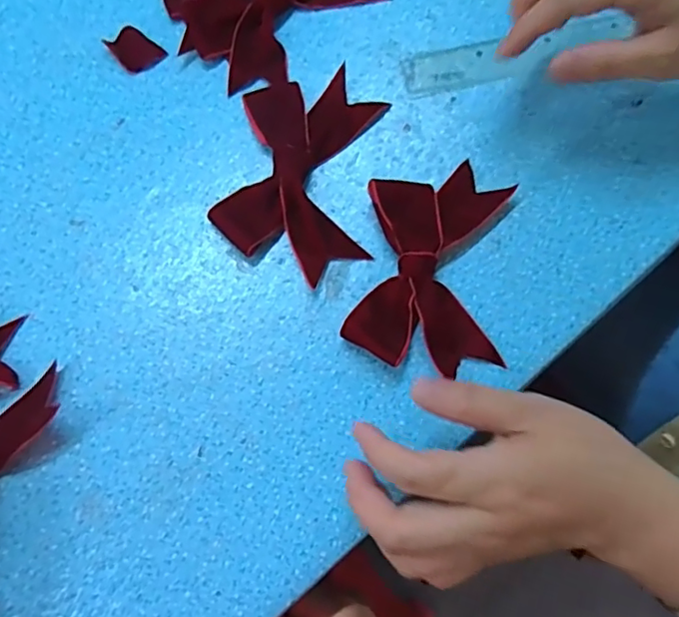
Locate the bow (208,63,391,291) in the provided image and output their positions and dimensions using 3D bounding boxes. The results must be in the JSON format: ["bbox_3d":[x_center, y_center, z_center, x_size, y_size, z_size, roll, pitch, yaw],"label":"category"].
[{"bbox_3d":[-0.026,-0.088,0.368,0.094,0.014,0.137,4,74,1],"label":"bow"}]

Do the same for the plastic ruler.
[{"bbox_3d":[0.121,-0.176,0.400,0.156,0.007,0.034,-12,75,-4],"label":"plastic ruler"}]

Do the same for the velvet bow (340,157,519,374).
[{"bbox_3d":[0.055,-0.028,0.349,0.090,0.017,0.126,5,74,1],"label":"velvet bow"}]

